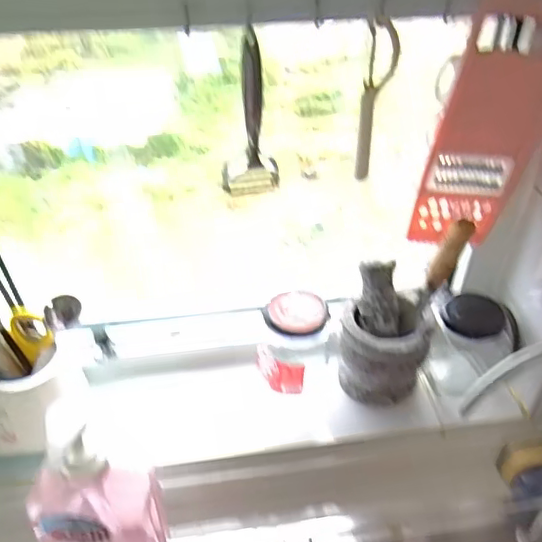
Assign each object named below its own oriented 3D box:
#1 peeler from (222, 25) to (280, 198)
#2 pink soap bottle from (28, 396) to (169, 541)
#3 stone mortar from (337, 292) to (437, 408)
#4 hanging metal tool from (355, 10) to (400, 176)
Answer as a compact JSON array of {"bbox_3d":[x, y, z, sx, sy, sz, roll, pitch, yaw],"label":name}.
[{"bbox_3d":[-0.018,-0.133,0.514,0.050,0.146,0.014,3,39,3],"label":"peeler"},{"bbox_3d":[-0.136,0.220,0.476,0.088,0.298,0.055,-7,39,-10],"label":"pink soap bottle"},{"bbox_3d":[0.128,0.093,0.665,0.096,0.104,0.091,0,39,0],"label":"stone mortar"},{"bbox_3d":[0.096,-0.151,0.525,0.025,0.146,0.020,12,40,14],"label":"hanging metal tool"}]

